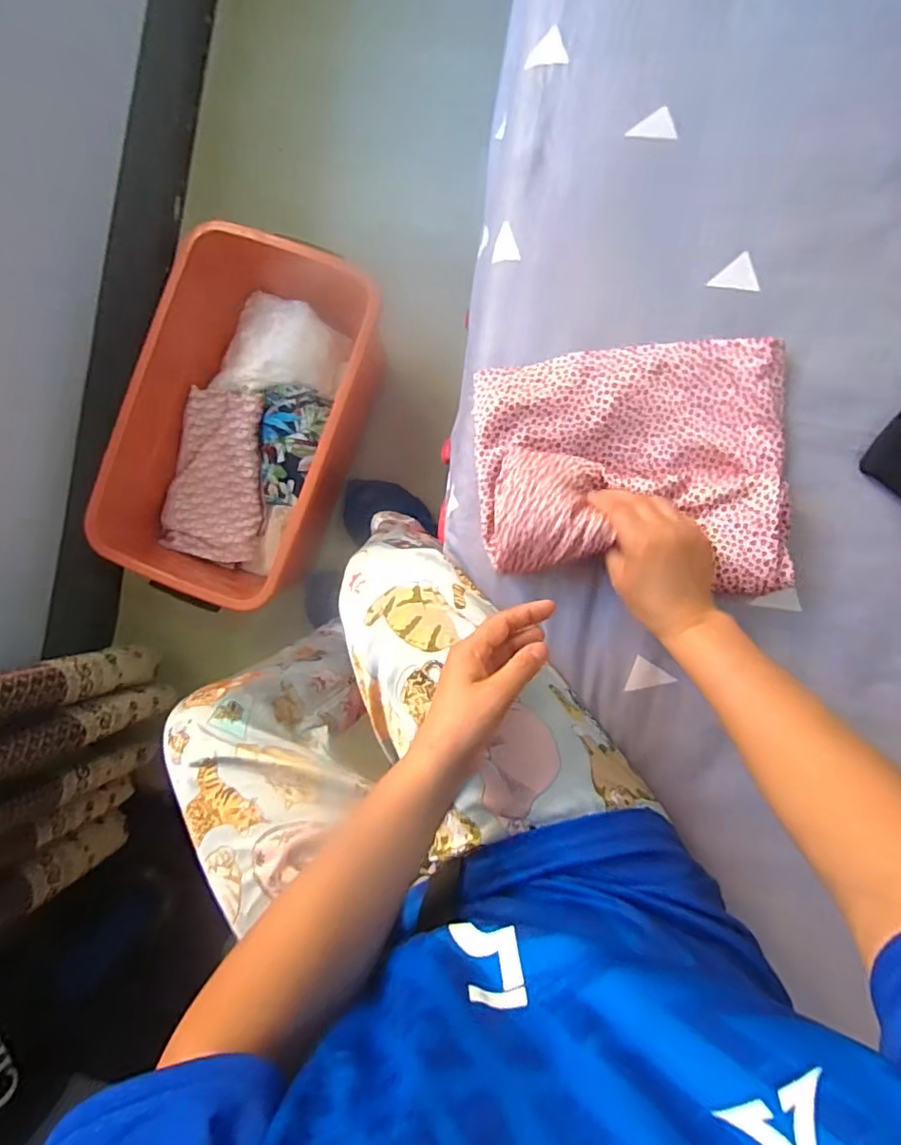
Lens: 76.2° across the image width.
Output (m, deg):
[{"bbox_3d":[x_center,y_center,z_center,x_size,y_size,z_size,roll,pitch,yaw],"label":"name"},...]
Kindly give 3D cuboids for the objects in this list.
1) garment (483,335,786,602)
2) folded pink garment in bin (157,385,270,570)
[{"bbox_3d":[0.157,-0.094,0.504,0.260,0.054,0.213,-1,90,6],"label":"garment"},{"bbox_3d":[-0.379,-0.153,0.926,0.160,0.053,0.271,8,91,6],"label":"folded pink garment in bin"}]

